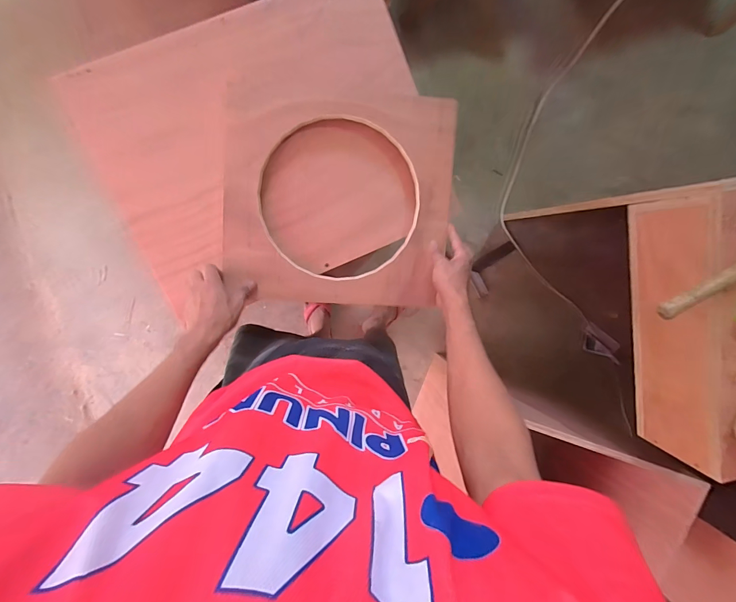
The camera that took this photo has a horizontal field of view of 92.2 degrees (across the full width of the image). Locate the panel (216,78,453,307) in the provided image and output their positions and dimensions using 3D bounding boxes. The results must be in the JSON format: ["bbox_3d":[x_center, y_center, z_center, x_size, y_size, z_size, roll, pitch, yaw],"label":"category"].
[{"bbox_3d":[-0.048,-0.180,0.622,0.388,0.025,0.367,3,97,-6],"label":"panel"}]

